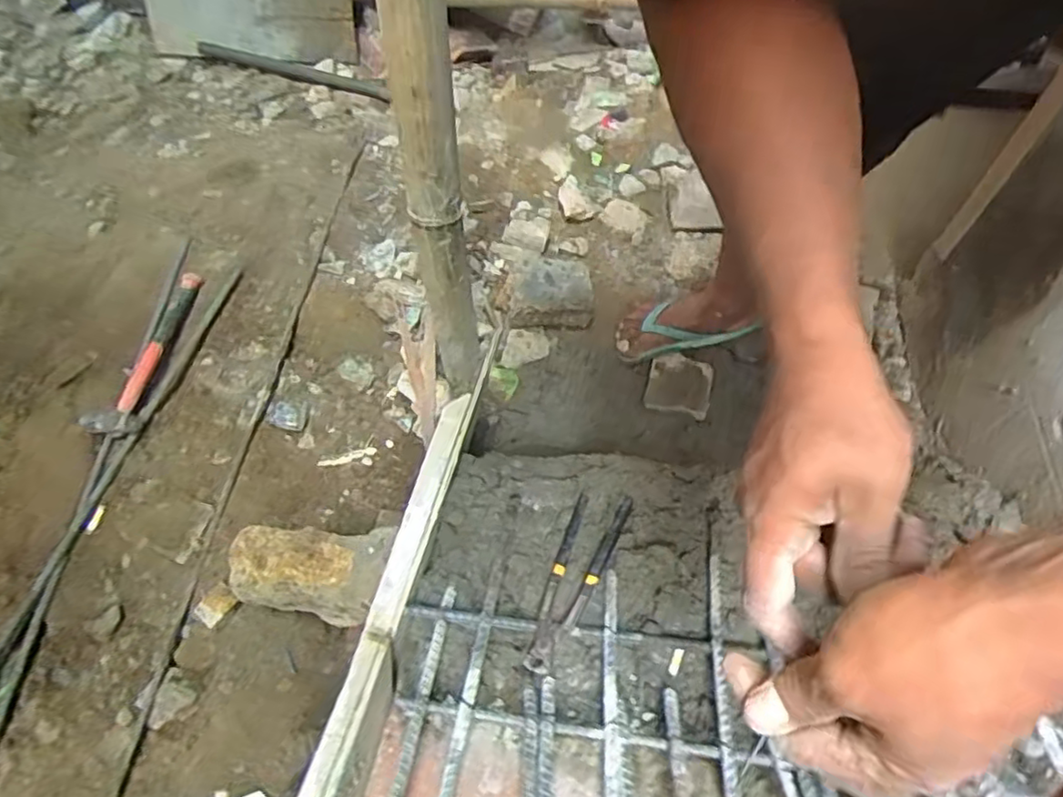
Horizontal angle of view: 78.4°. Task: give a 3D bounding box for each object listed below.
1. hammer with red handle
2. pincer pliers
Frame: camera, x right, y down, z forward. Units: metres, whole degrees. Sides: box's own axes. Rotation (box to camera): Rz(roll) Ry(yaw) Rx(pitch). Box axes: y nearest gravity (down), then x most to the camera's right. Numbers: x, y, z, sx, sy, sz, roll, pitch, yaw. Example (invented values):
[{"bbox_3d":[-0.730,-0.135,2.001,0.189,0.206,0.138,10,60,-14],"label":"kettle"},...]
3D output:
[{"bbox_3d":[-0.656,-0.087,1.106,0.103,0.036,0.316,5,60,5],"label":"hammer with red handle"},{"bbox_3d":[0.048,0.204,0.745,0.059,0.029,0.218,21,62,13],"label":"pincer pliers"}]

